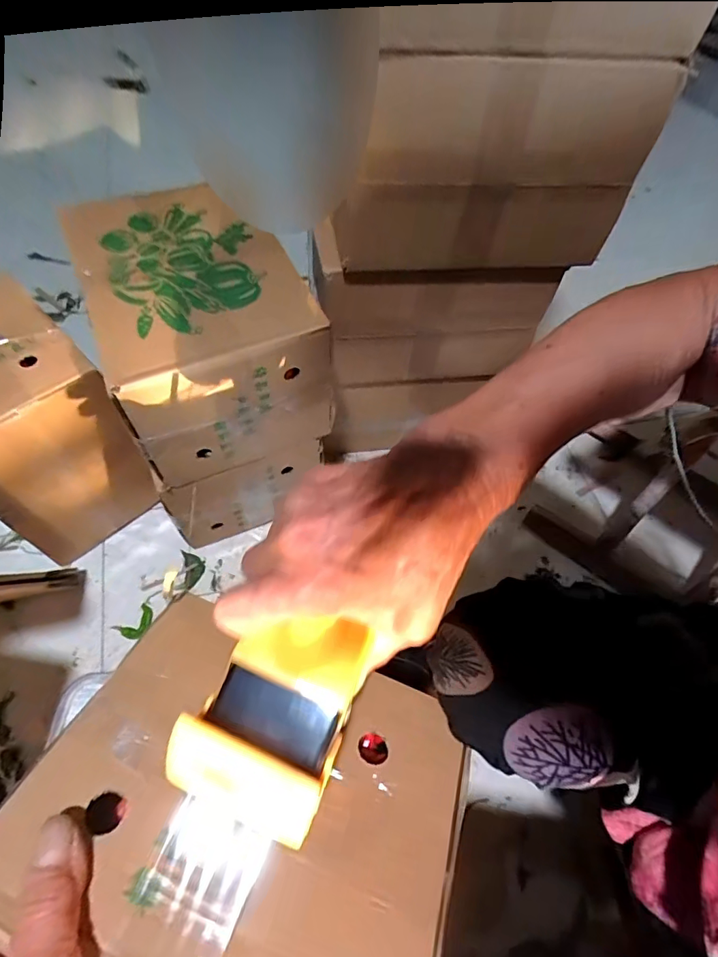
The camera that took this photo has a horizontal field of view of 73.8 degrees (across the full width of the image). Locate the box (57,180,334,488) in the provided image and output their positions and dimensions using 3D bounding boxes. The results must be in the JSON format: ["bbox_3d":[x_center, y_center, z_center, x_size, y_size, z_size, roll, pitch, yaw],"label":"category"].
[{"bbox_3d":[-0.191,-0.184,0.588,0.221,0.179,0.293,-21,63,-16],"label":"box"}]

